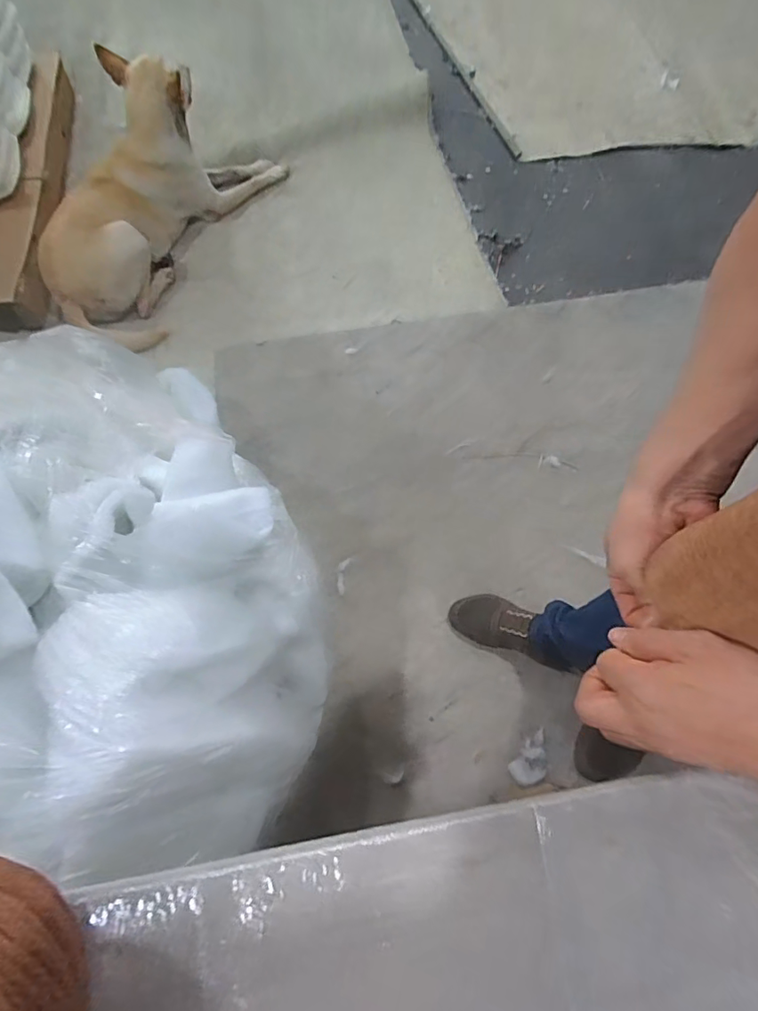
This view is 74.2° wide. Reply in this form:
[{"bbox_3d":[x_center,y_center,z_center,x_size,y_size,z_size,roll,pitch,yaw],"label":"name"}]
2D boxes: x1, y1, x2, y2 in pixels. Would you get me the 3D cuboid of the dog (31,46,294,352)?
[{"bbox_3d":[-0.584,-0.821,1.310,0.276,0.356,0.780,24,70,6],"label":"dog"}]

